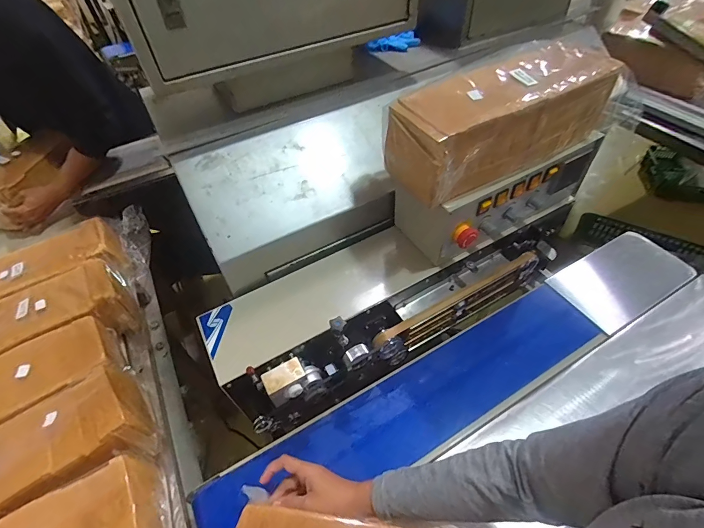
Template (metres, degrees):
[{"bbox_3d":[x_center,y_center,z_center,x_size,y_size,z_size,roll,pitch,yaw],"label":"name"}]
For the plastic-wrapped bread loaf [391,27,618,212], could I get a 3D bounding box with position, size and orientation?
[{"bbox_3d":[0.231,-0.229,0.585,0.351,0.128,0.145,-26,54,-17],"label":"plastic-wrapped bread loaf"}]

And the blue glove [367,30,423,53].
[{"bbox_3d":[0.096,-0.515,0.868,0.120,0.034,0.044,-3,50,1],"label":"blue glove"}]

